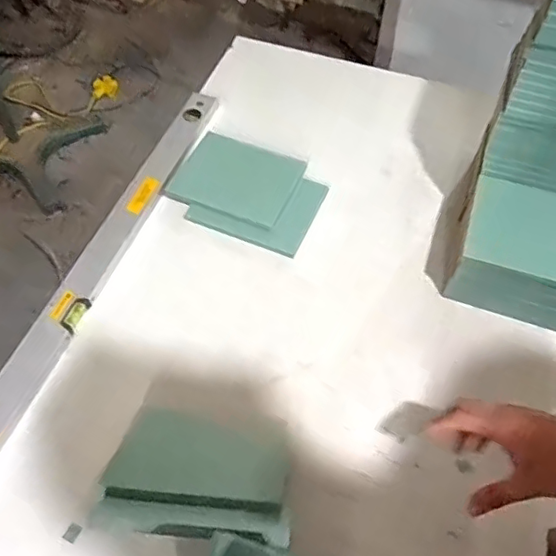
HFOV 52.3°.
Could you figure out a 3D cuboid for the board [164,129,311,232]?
[{"bbox_3d":[-0.069,-0.167,0.944,0.190,0.008,0.150,20,63,6],"label":"board"}]

